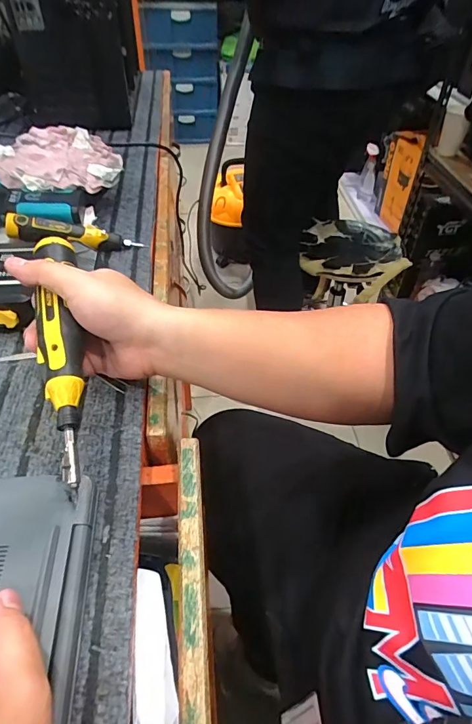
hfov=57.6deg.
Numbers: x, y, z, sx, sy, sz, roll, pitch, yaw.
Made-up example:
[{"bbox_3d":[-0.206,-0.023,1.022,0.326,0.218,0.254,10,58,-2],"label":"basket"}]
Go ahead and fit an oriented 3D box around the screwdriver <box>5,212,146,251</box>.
[{"bbox_3d":[-0.200,-0.159,0.538,0.157,0.028,0.030,3,44,-22],"label":"screwdriver"}]

